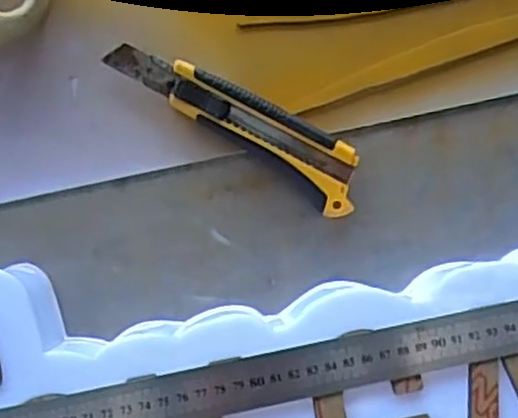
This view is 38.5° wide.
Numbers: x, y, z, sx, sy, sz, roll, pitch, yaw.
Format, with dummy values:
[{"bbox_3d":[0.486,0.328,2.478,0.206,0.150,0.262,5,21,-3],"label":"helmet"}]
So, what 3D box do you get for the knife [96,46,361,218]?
[{"bbox_3d":[-0.011,-0.057,0.455,0.168,0.024,0.039,36,86,0],"label":"knife"}]

